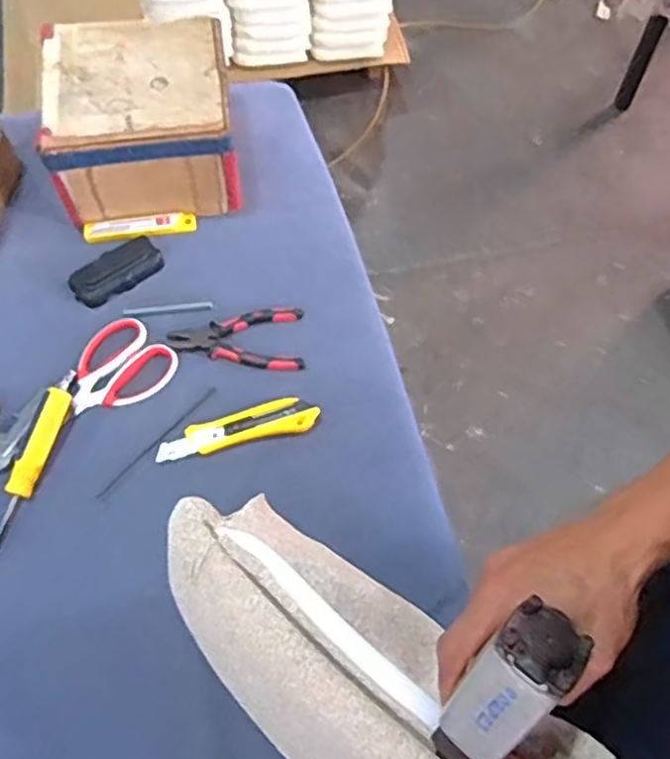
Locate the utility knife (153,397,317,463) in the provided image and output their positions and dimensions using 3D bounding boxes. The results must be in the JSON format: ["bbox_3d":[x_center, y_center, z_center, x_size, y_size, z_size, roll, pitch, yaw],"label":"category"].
[{"bbox_3d":[-0.103,0.051,0.732,0.169,0.010,0.039,-13,64,-7],"label":"utility knife"}]

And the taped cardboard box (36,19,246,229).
[{"bbox_3d":[-0.234,-0.322,0.853,0.209,0.121,0.232,-7,61,-4],"label":"taped cardboard box"}]

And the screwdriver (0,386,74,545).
[{"bbox_3d":[-0.309,0.097,0.691,0.025,0.022,0.195,11,64,5],"label":"screwdriver"}]

